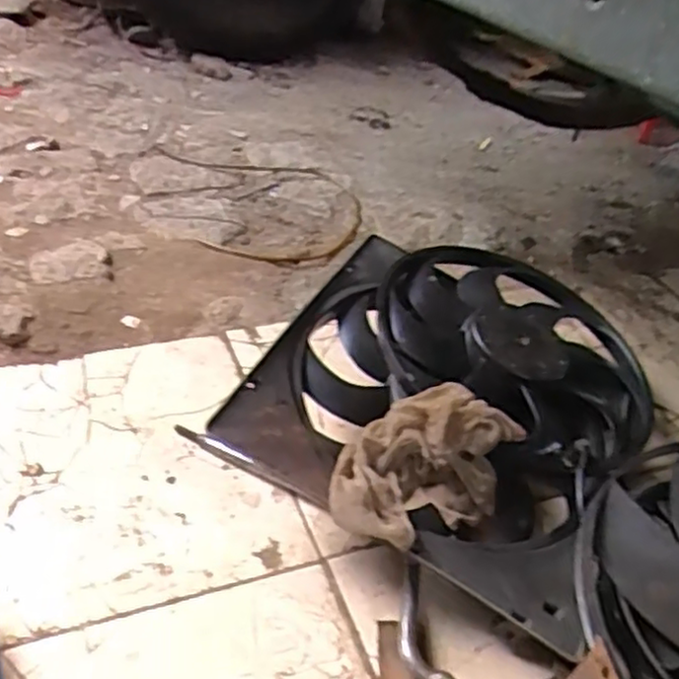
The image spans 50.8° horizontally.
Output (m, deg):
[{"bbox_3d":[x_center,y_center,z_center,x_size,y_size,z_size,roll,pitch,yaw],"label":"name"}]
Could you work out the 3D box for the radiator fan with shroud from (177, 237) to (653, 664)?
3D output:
[{"bbox_3d":[0.147,0.048,0.894,0.445,0.150,0.543,23,40,17],"label":"radiator fan with shroud"}]

